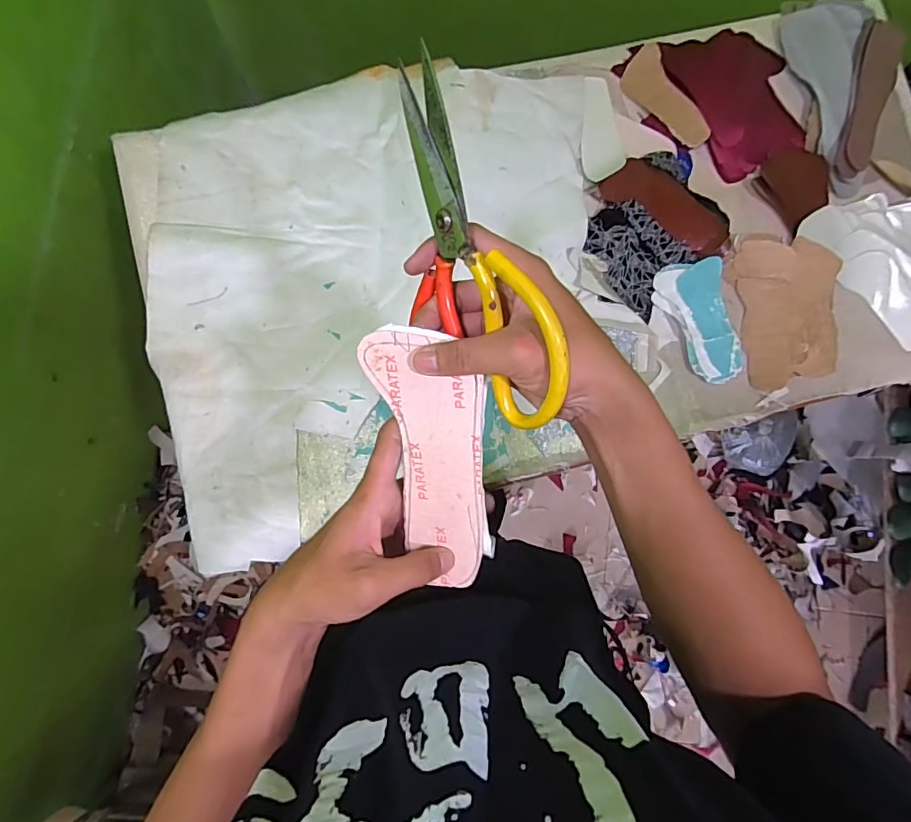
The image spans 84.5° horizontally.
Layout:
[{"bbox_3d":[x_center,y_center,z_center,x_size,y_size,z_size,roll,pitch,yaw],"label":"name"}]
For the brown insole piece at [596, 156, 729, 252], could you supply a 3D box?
[{"bbox_3d":[0.310,-0.301,0.730,0.186,0.024,0.067,32,81,0],"label":"brown insole piece"}]

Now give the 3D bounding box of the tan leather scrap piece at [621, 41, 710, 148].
[{"bbox_3d":[0.309,-0.465,0.749,0.069,0.021,0.166,-27,86,-7],"label":"tan leather scrap piece"}]

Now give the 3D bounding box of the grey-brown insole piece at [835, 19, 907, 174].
[{"bbox_3d":[0.613,-0.466,0.748,0.078,0.040,0.225,19,82,-2],"label":"grey-brown insole piece"}]

